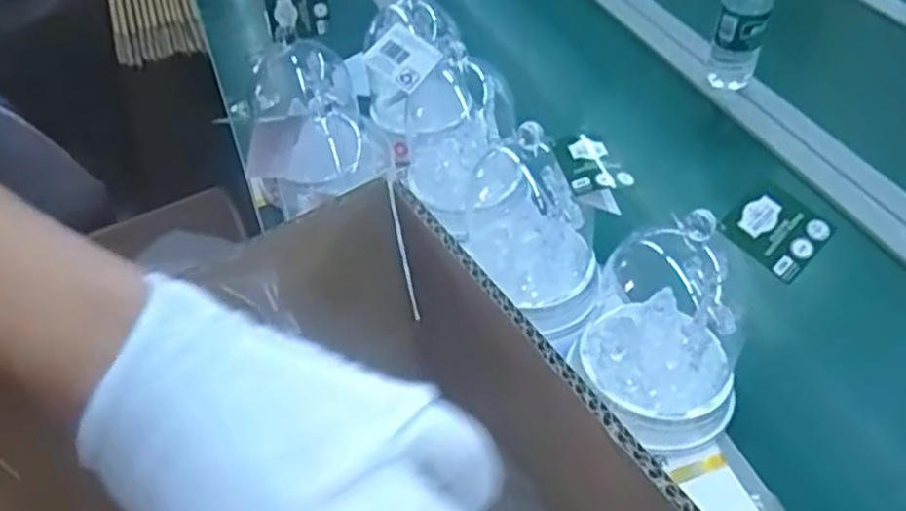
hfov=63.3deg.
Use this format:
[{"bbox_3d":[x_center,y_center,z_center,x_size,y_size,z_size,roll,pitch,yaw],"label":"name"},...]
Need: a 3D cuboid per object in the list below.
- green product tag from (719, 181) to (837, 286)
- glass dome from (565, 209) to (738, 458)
[{"bbox_3d":[0.258,-0.021,0.582,0.068,0.009,0.065,42,81,14],"label":"green product tag"},{"bbox_3d":[0.185,0.061,0.636,0.144,0.188,0.131,14,48,19],"label":"glass dome"}]

